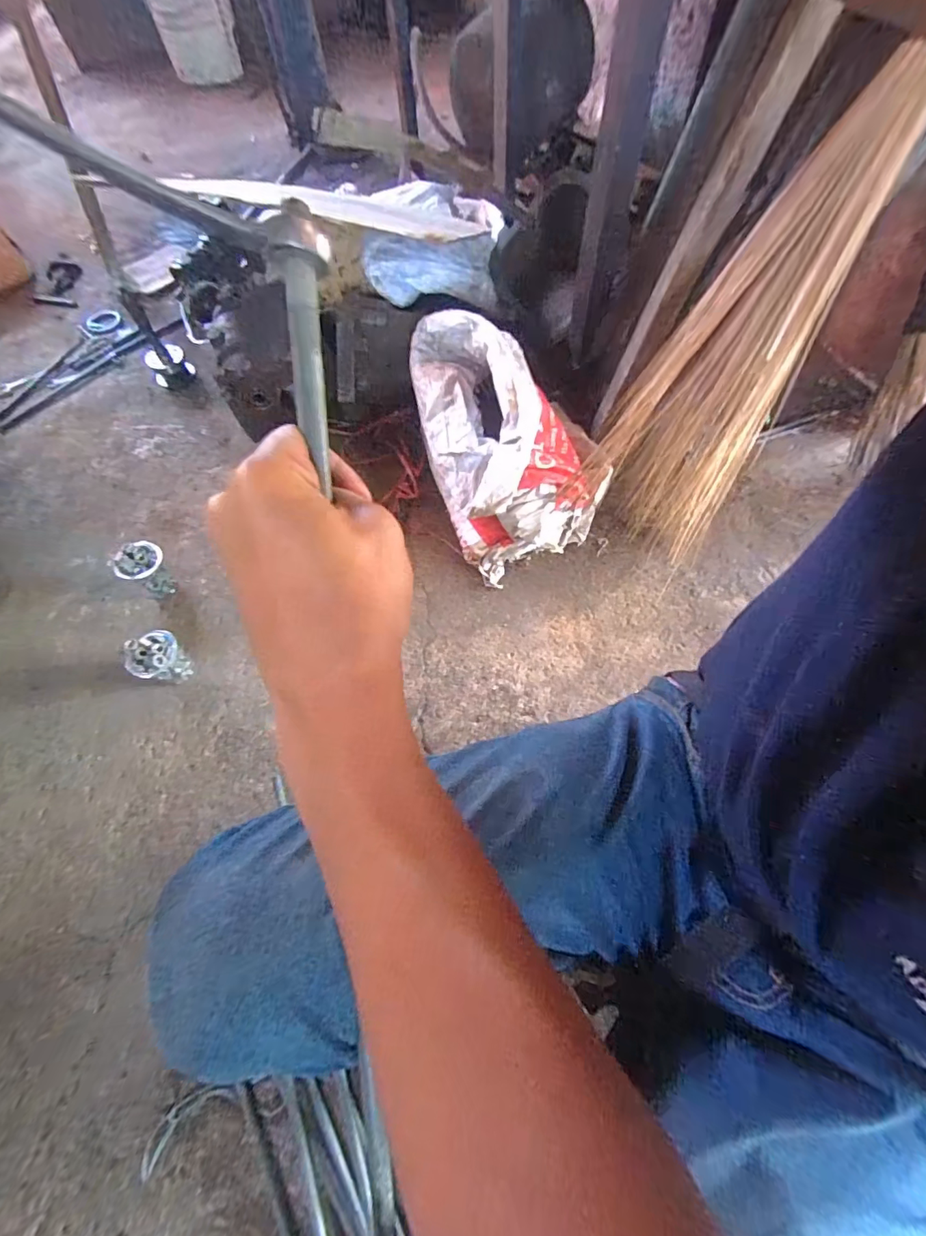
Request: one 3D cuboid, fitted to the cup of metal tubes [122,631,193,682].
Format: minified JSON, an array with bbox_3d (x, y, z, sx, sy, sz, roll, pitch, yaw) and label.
[{"bbox_3d":[-0.470,0.070,0.767,0.069,0.091,0.069,-1,64,3],"label":"cup of metal tubes"}]

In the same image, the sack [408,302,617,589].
[{"bbox_3d":[0.082,-0.297,0.811,0.263,0.276,0.352,-14,64,-4],"label":"sack"}]

